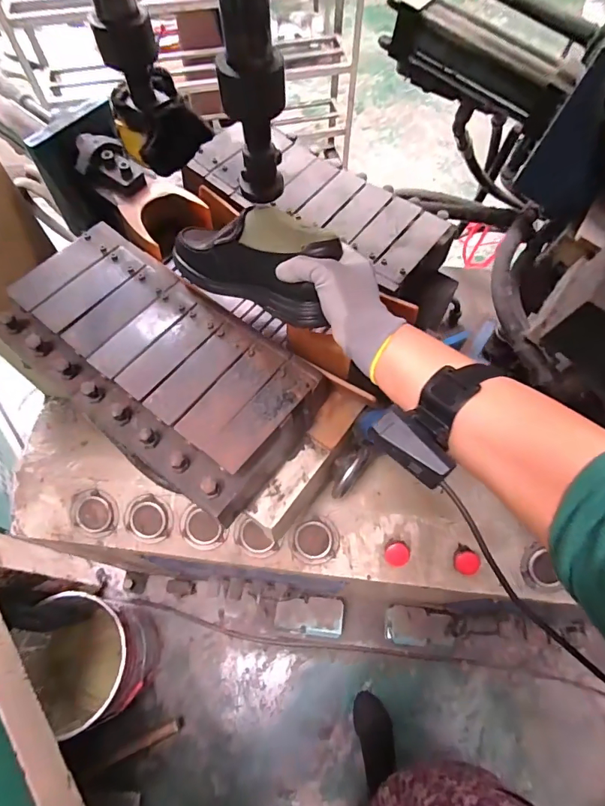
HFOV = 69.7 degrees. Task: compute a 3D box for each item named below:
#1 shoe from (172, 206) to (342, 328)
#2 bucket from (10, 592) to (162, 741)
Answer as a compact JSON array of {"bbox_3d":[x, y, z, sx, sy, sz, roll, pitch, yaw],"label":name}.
[{"bbox_3d":[-0.073,-0.169,0.513,0.239,0.087,0.073,20,63,30],"label":"shoe"},{"bbox_3d":[-0.572,0.679,1.156,0.308,0.335,0.289,-1,63,1],"label":"bucket"}]

